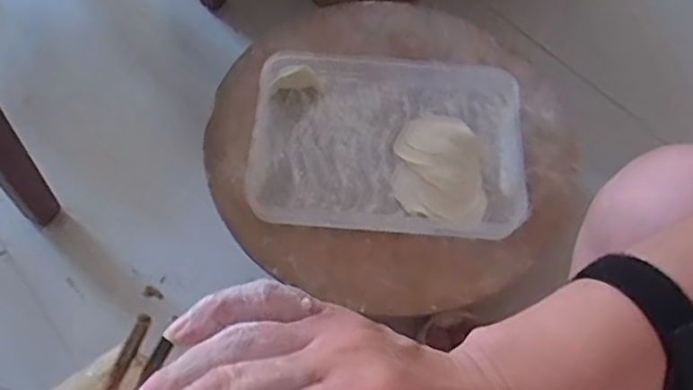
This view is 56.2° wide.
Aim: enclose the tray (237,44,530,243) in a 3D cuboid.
[{"bbox_3d":[0.044,-0.060,0.696,0.283,0.039,0.209,3,60,2],"label":"tray"}]

